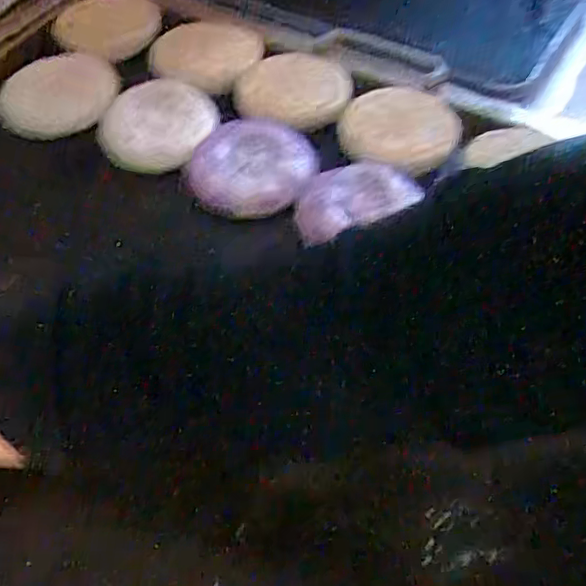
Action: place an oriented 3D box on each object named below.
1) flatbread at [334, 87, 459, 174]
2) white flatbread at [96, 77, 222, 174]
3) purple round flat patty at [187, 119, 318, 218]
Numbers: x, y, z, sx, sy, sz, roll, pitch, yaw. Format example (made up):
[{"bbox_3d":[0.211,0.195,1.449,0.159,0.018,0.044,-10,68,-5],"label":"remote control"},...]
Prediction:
[{"bbox_3d":[0.096,-0.150,0.542,0.109,0.009,0.095,-2,64,-7],"label":"flatbread"},{"bbox_3d":[-0.121,-0.154,0.554,0.097,0.019,0.114,8,55,4],"label":"white flatbread"},{"bbox_3d":[-0.035,-0.109,0.520,0.104,0.023,0.100,1,54,-1],"label":"purple round flat patty"}]

